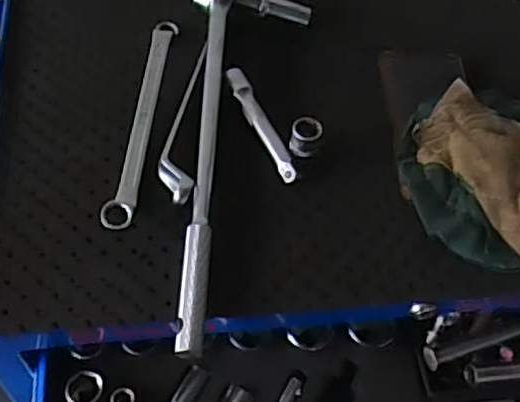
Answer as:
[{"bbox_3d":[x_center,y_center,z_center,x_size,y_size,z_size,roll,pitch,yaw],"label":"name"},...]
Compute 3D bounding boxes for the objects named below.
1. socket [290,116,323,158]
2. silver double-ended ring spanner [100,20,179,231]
[{"bbox_3d":[0.037,-0.052,0.528,0.024,0.025,0.021,10,54,3],"label":"socket"},{"bbox_3d":[-0.095,-0.074,0.547,0.021,0.023,0.239,6,54,0],"label":"silver double-ended ring spanner"}]

